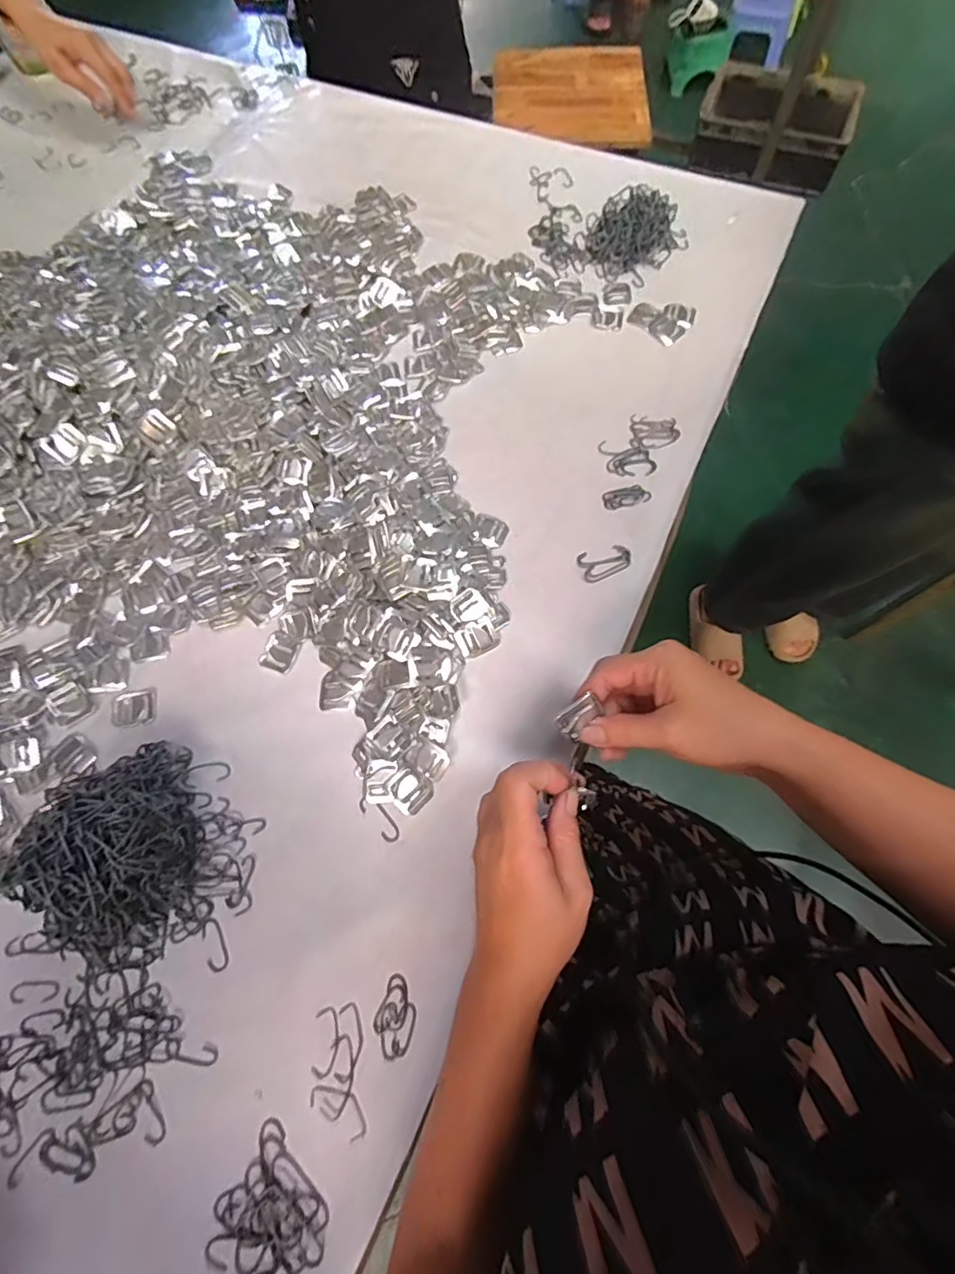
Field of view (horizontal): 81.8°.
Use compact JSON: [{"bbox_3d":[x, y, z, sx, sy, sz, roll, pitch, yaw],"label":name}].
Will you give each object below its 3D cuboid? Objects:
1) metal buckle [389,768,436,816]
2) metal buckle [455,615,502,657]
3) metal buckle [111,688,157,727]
[{"bbox_3d":[-0.053,0.123,0.439,0.030,0.006,0.029,40,75,16],"label":"metal buckle"},{"bbox_3d":[0.000,0.001,0.477,0.034,0.007,0.029,-25,96,-2],"label":"metal buckle"},{"bbox_3d":[-0.297,0.060,0.474,0.035,0.004,0.031,-13,68,-2],"label":"metal buckle"}]

